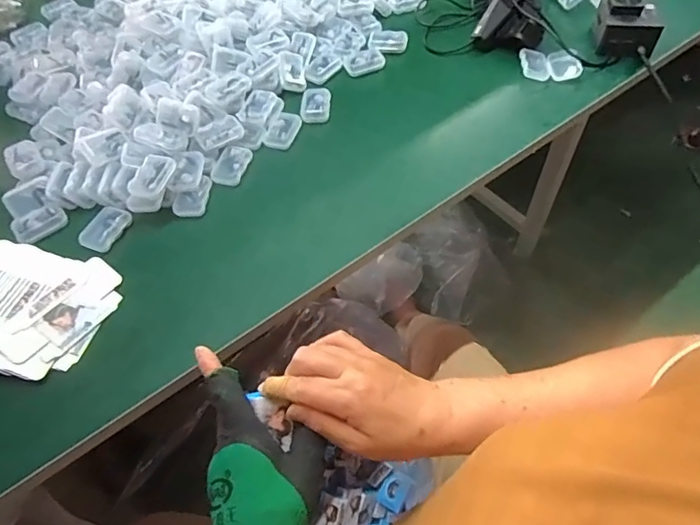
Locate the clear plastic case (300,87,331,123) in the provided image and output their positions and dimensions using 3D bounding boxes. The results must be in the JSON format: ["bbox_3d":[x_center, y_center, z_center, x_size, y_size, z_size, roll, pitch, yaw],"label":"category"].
[{"bbox_3d":[-0.045,-0.208,0.641,0.039,0.014,0.054,-3,55,2],"label":"clear plastic case"}]

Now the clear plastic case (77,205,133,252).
[{"bbox_3d":[-0.272,-0.038,0.542,0.038,0.011,0.056,19,59,16],"label":"clear plastic case"}]

